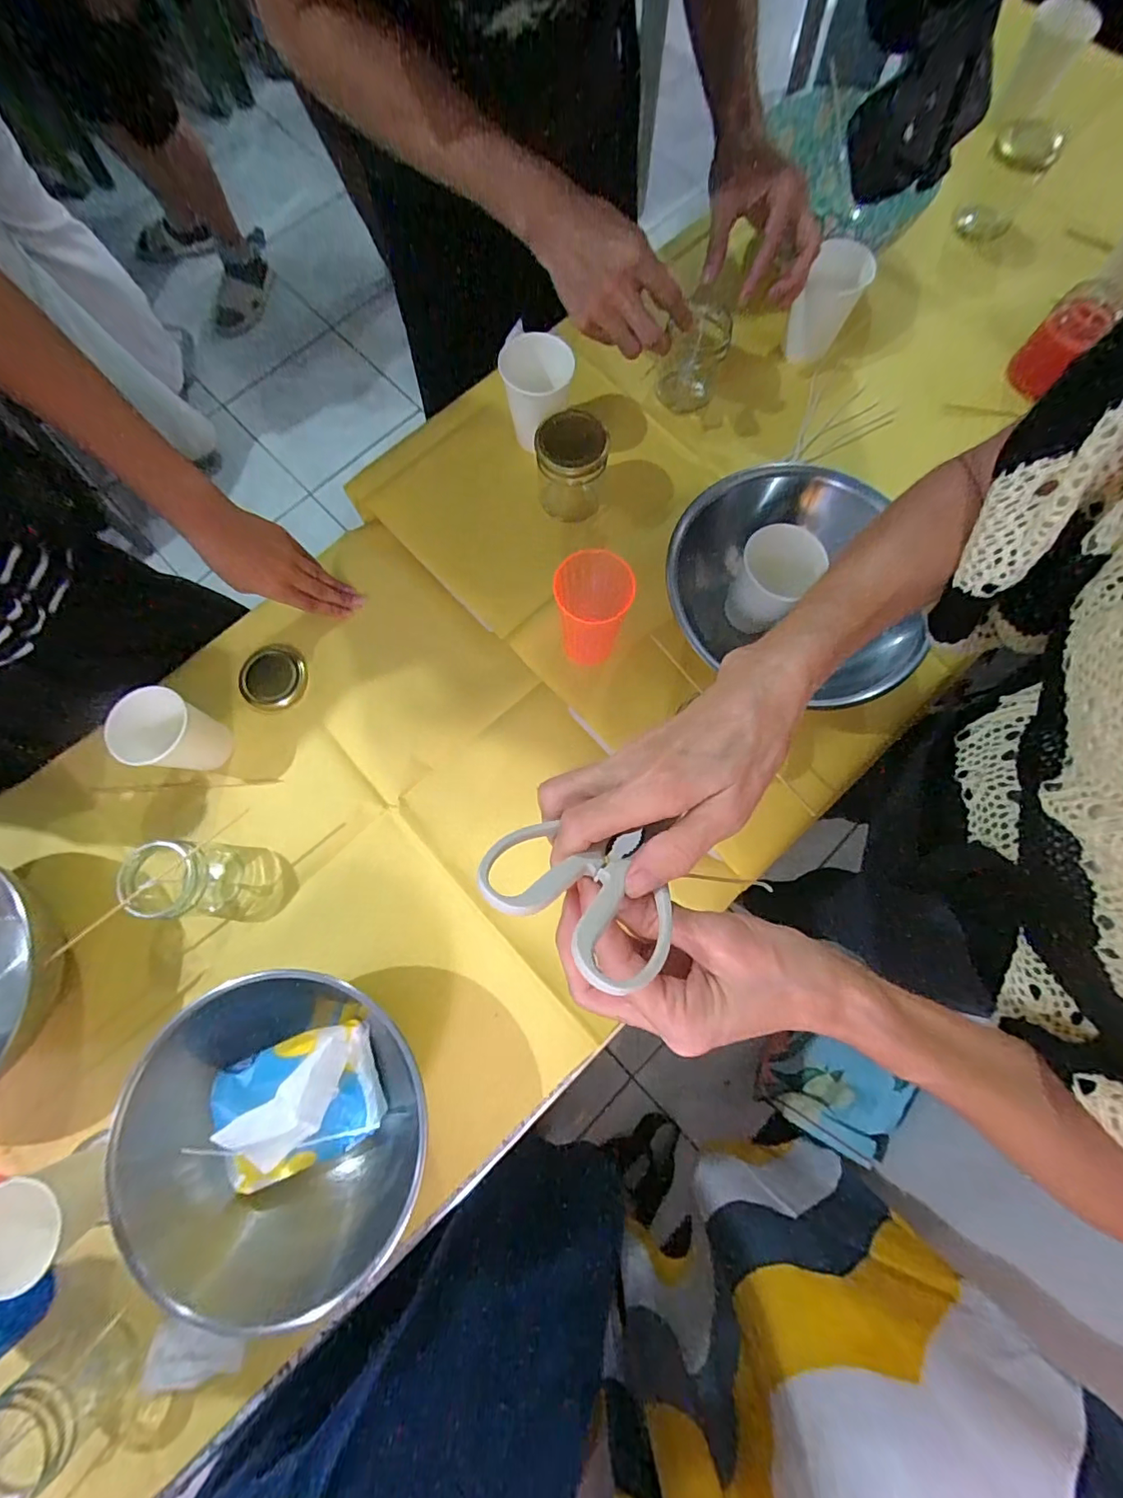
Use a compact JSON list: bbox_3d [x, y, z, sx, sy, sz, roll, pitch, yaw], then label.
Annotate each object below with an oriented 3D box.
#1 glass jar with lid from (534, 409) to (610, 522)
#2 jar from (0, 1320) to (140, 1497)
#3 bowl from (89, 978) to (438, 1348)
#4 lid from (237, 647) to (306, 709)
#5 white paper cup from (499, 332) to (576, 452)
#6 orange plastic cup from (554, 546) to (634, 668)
[{"bbox_3d":[0.011,-0.289,0.542,0.069,0.090,0.068,5,77,1],"label":"glass jar with lid"},{"bbox_3d":[-0.390,0.508,0.403,0.061,0.092,0.065,0,77,0],"label":"jar"},{"bbox_3d":[-0.247,0.316,0.437,0.226,0.102,0.228,0,77,0],"label":"bowl"},{"bbox_3d":[-0.320,-0.081,0.580,0.070,0.012,0.069,0,77,0],"label":"lid"},{"bbox_3d":[-0.024,-0.374,0.547,0.072,0.075,0.070,0,77,0],"label":"white paper cup"},{"bbox_3d":[0.027,-0.125,0.489,0.066,0.119,0.065,0,77,0],"label":"orange plastic cup"}]

